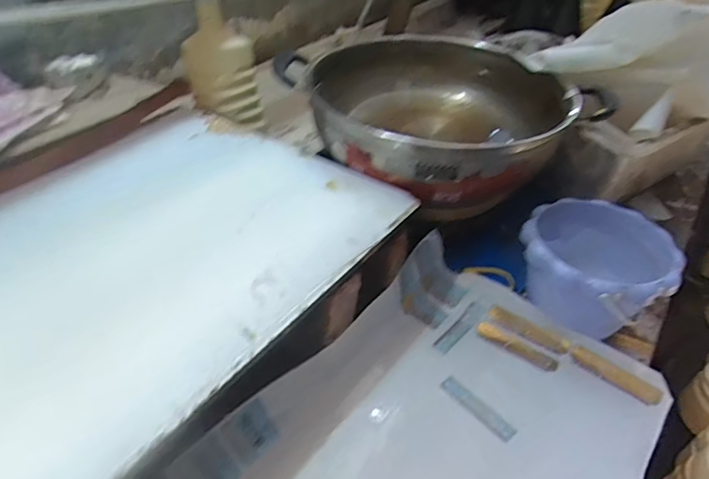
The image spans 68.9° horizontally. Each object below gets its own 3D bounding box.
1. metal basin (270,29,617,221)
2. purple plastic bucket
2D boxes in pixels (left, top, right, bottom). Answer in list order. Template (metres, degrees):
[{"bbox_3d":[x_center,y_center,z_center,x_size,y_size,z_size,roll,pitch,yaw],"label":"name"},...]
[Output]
[{"bbox_3d":[0.095,-0.156,0.654,0.274,0.102,0.279,-21,48,-28],"label":"metal basin"},{"bbox_3d":[0.257,0.043,0.579,0.136,0.113,0.154,-29,52,-34],"label":"purple plastic bucket"}]

